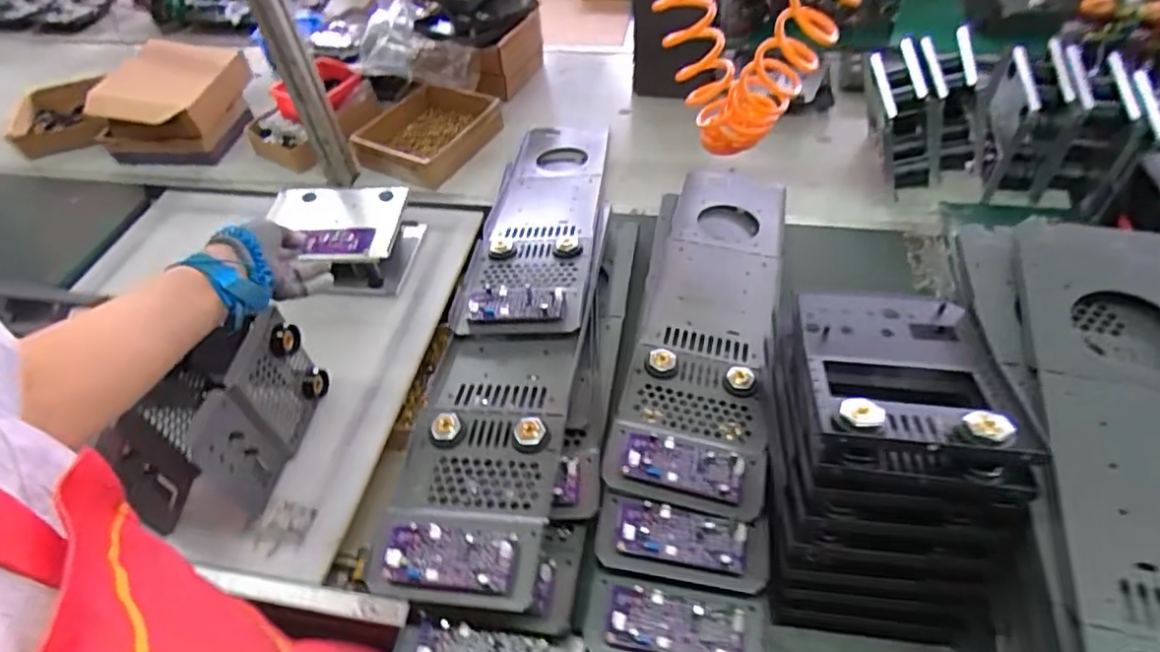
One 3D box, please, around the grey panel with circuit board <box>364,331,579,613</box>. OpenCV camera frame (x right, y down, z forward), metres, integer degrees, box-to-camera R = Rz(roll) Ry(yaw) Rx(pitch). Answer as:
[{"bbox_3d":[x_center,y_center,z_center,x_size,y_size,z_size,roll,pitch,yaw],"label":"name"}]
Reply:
[{"bbox_3d":[-0.097,0.119,0.617,0.159,0.049,0.296,6,52,9],"label":"grey panel with circuit board"}]

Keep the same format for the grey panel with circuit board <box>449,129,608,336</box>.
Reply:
[{"bbox_3d":[-0.054,-0.173,0.918,0.158,0.036,0.557,1,38,5],"label":"grey panel with circuit board"}]

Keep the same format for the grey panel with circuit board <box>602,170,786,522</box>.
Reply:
[{"bbox_3d":[0.163,-0.033,0.778,0.157,0.035,0.572,10,46,11],"label":"grey panel with circuit board"}]

